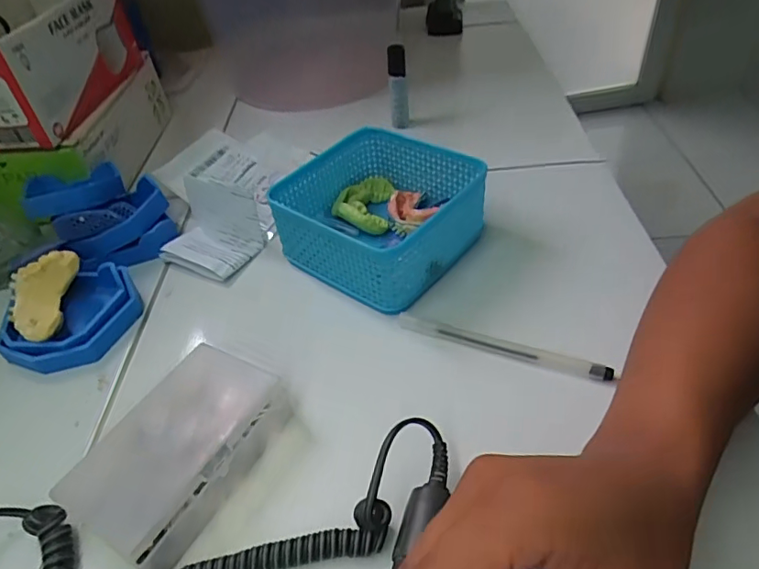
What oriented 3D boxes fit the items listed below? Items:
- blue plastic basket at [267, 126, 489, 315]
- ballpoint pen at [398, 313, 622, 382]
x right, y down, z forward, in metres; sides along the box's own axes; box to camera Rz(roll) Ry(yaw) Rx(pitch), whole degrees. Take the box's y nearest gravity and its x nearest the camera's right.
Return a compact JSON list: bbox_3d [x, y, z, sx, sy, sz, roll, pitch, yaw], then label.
[{"bbox_3d":[0.001,-0.058,0.423,0.130,0.062,0.129,28,54,31],"label":"blue plastic basket"},{"bbox_3d":[0.079,0.040,0.351,0.139,0.011,0.009,13,48,20],"label":"ballpoint pen"}]

